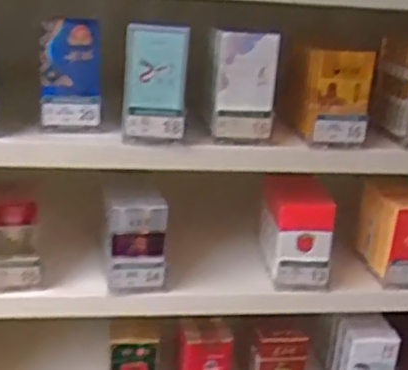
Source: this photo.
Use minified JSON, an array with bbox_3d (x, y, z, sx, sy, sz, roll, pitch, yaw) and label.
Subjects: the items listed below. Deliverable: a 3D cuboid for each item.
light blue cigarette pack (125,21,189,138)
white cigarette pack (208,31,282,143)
[{"bbox_3d":[-0.044,-0.098,0.647,0.055,0.103,0.021,1,19,-10],"label":"light blue cigarette pack"},{"bbox_3d":[0.038,-0.098,0.671,0.062,0.099,0.022,6,19,4],"label":"white cigarette pack"}]

